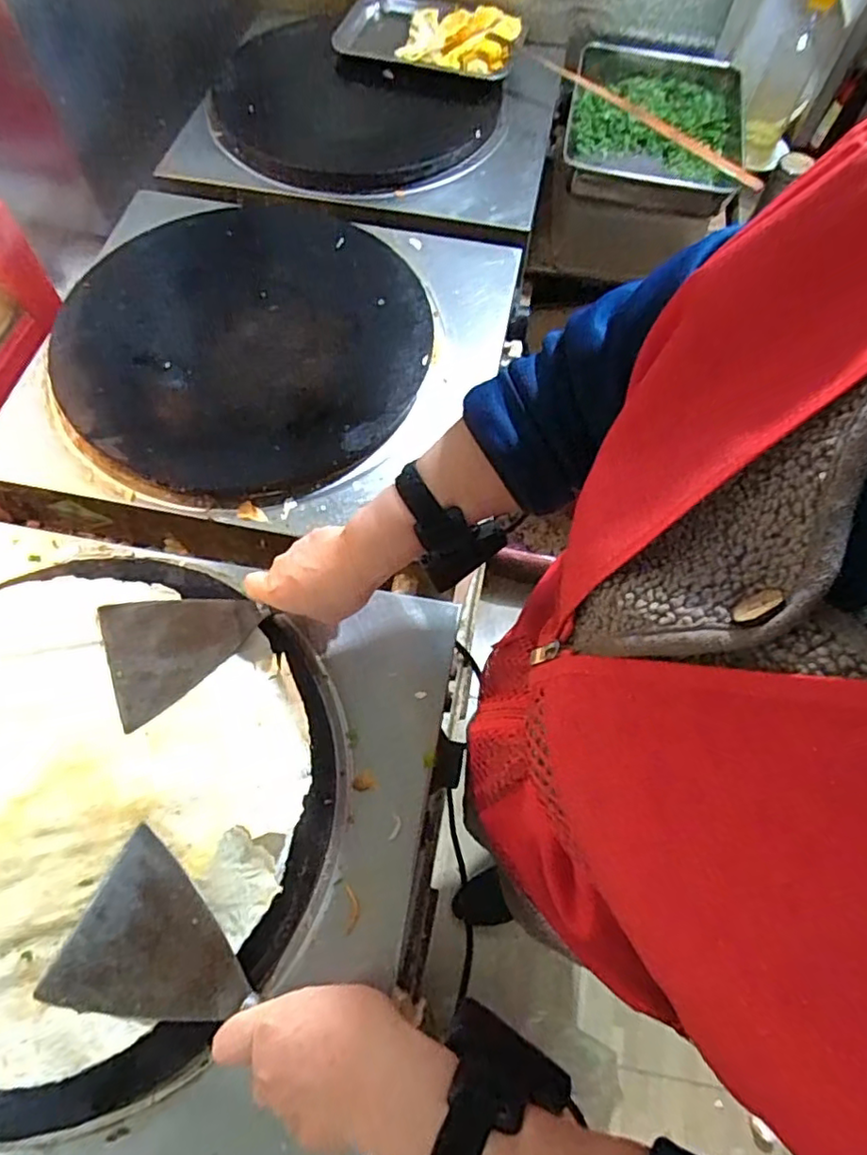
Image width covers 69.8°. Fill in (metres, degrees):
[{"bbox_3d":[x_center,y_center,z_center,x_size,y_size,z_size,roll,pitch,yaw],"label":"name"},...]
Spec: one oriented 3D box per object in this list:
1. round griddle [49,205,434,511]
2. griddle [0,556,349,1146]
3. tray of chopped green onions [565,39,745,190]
[{"bbox_3d":[-0.198,-0.260,0.673,0.374,0.039,0.399,1,65,-2],"label":"round griddle"},{"bbox_3d":[-0.260,0.162,0.466,0.368,0.053,0.370,1,65,-2],"label":"griddle"},{"bbox_3d":[0.320,-0.645,0.888,0.248,0.073,0.290,11,65,3],"label":"tray of chopped green onions"}]

